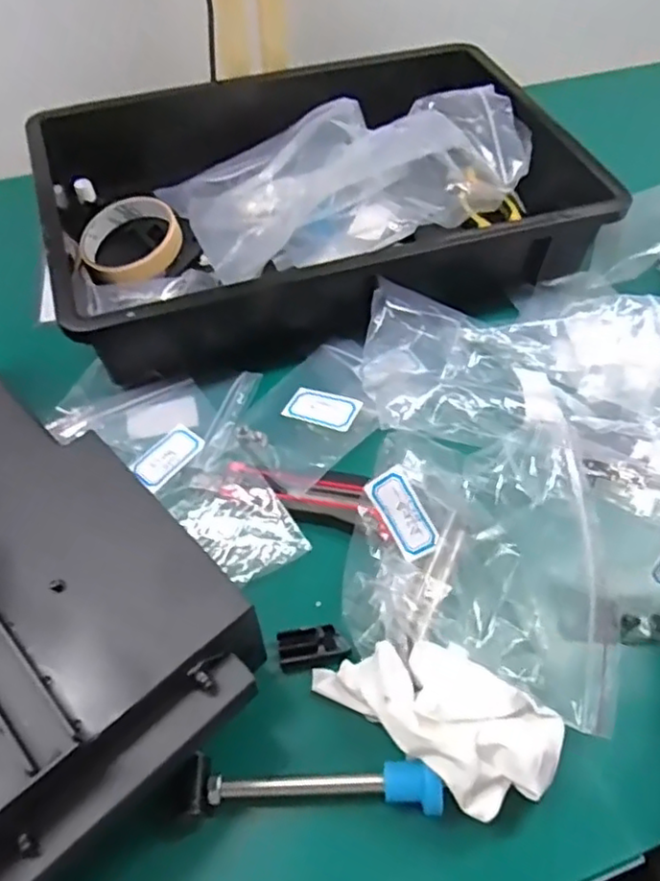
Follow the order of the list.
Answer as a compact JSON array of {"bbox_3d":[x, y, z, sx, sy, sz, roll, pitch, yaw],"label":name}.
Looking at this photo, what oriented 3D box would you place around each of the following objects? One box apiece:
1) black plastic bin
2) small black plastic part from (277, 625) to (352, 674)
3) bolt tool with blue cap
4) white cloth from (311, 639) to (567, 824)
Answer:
[{"bbox_3d":[-0.002,-0.213,0.563,0.453,0.102,0.267,-13,54,-12],"label":"black plastic bin"},{"bbox_3d":[-0.009,0.119,0.380,0.039,0.015,0.021,-6,53,-7],"label":"small black plastic part"},{"bbox_3d":[-0.008,0.174,0.331,0.123,0.033,0.023,2,53,-1],"label":"bolt tool with blue cap"},{"bbox_3d":[0.058,0.138,0.346,0.120,0.048,0.067,32,58,21],"label":"white cloth"}]

